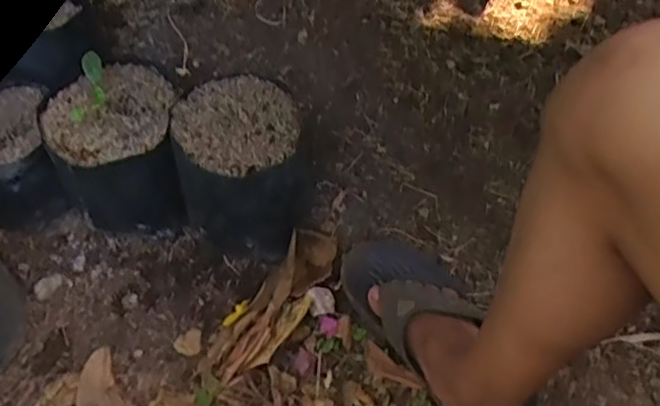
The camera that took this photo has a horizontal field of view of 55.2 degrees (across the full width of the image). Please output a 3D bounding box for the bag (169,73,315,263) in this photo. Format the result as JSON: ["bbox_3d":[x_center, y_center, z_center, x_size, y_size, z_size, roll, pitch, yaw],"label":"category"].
[{"bbox_3d":[-0.103,-0.032,0.743,0.133,0.167,0.155,-13,56,-9],"label":"bag"}]

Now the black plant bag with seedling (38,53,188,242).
[{"bbox_3d":[-0.250,-0.059,0.766,0.148,0.194,0.162,-2,54,-3],"label":"black plant bag with seedling"}]

